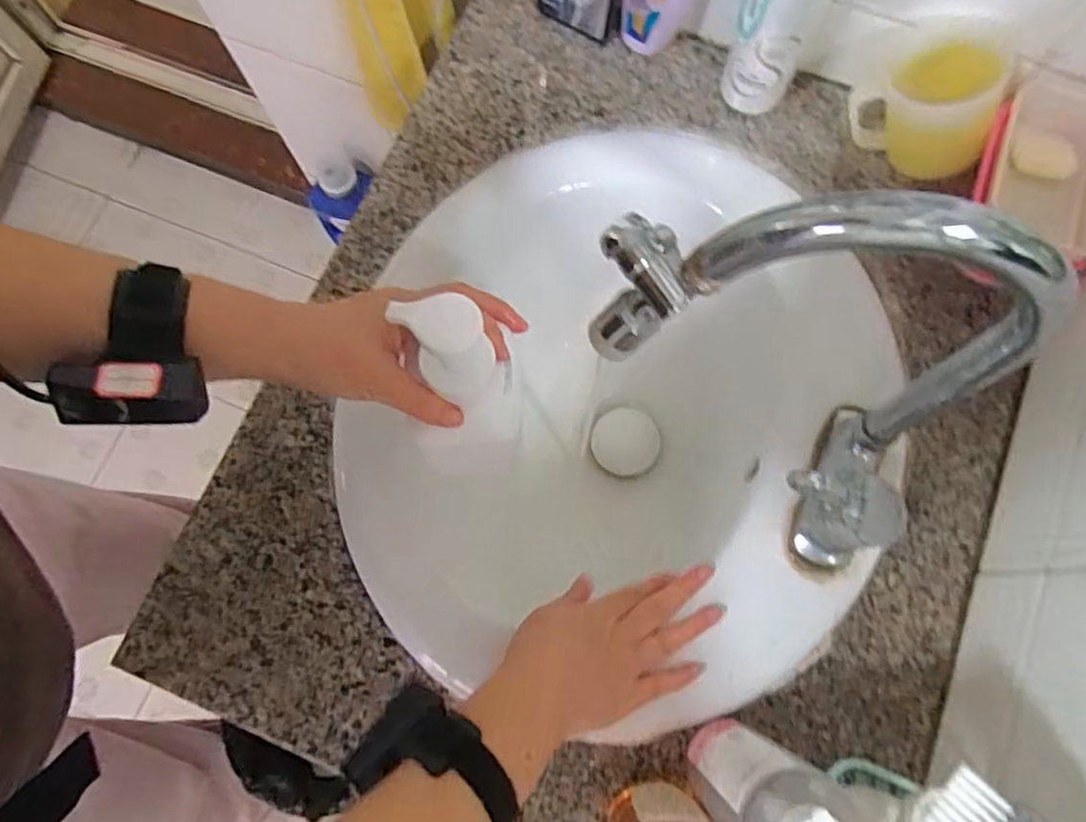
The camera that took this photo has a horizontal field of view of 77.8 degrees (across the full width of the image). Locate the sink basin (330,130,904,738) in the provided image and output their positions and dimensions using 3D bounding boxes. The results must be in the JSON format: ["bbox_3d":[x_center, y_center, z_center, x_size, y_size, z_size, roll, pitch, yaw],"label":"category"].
[{"bbox_3d":[0.056,0.016,0.615,0.446,0.160,0.470,0,75,2],"label":"sink basin"}]

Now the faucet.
[{"bbox_3d":[0.135,0.010,0.393,0.218,0.298,0.120,8,76,4],"label":"faucet"}]

